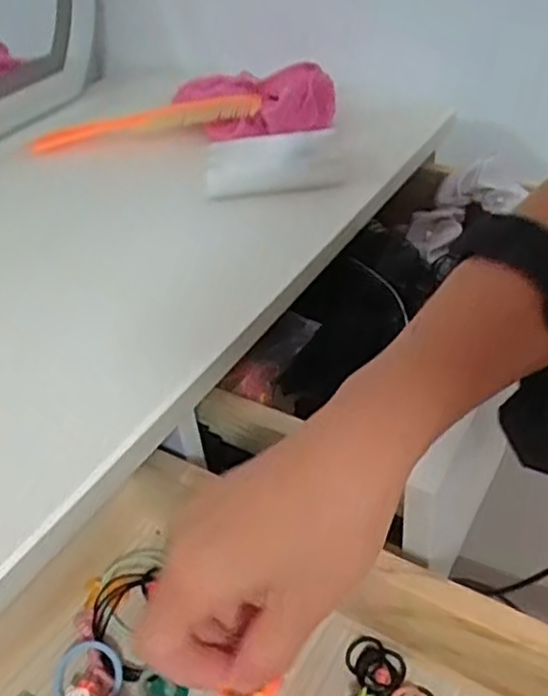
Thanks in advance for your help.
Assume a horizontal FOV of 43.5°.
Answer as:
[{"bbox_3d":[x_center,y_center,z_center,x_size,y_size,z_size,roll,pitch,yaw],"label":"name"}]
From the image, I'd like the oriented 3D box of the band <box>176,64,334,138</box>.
[{"bbox_3d":[-0.026,-0.219,0.596,0.163,0.039,0.084,8,44,16],"label":"band"}]

